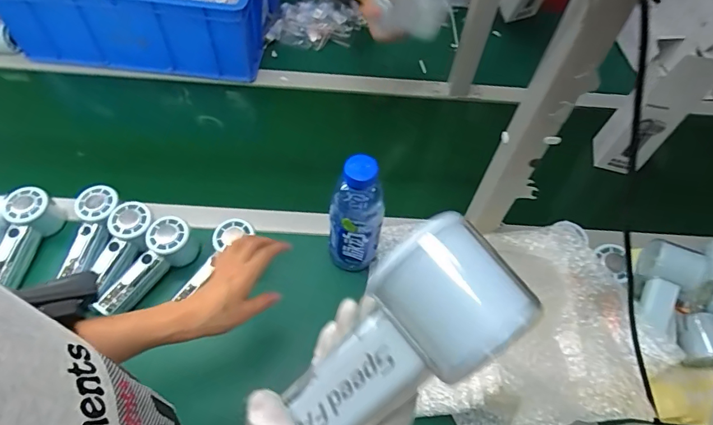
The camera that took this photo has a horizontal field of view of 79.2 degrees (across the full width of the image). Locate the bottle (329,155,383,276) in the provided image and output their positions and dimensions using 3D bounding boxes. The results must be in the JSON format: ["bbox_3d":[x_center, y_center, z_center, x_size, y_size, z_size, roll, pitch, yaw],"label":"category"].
[{"bbox_3d":[0.000,0.008,0.574,0.067,0.198,0.053,10,54,4],"label":"bottle"}]

